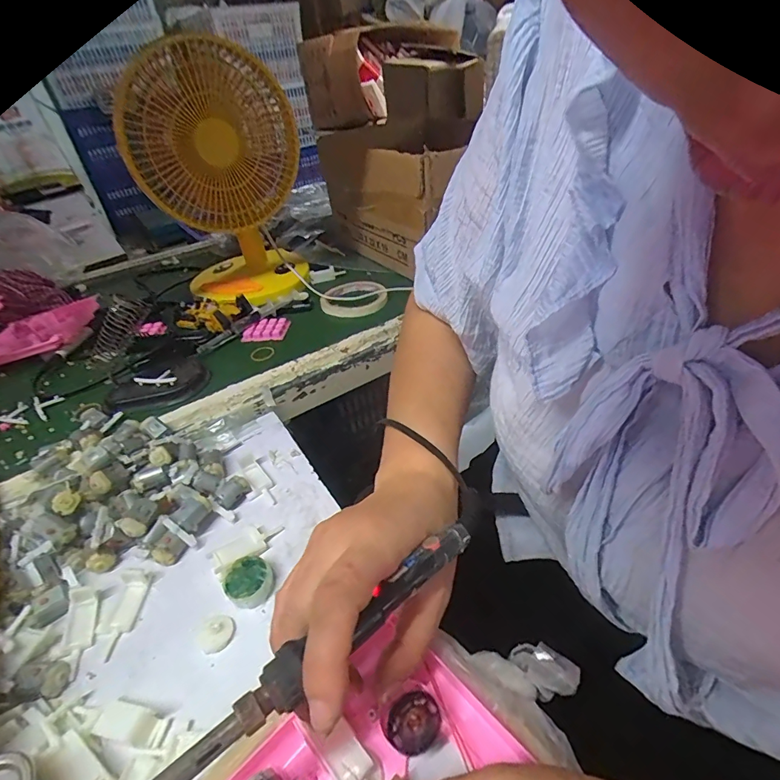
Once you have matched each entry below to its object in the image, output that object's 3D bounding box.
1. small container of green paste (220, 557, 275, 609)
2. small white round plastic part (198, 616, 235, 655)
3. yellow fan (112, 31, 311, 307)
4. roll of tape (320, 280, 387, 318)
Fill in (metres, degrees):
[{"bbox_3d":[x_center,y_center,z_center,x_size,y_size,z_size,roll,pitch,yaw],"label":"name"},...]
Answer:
[{"bbox_3d":[-0.104,0.139,0.318,0.034,0.019,0.032,-4,39,3],"label":"small container of green paste"},{"bbox_3d":[-0.119,0.166,0.298,0.023,0.008,0.021,-4,39,3],"label":"small white round plastic part"},{"bbox_3d":[-0.234,-0.297,0.634,0.200,0.286,0.197,-14,39,-9],"label":"yellow fan"},{"bbox_3d":[-0.056,-0.142,0.663,0.095,0.023,0.094,-4,39,3],"label":"roll of tape"}]

